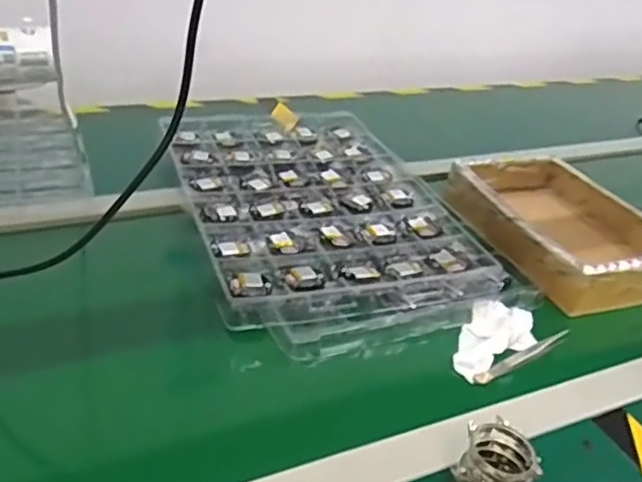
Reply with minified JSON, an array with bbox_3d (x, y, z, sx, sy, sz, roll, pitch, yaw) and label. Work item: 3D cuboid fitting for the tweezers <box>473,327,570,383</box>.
[{"bbox_3d":[0.195,0.110,0.625,0.120,0.015,0.011,-13,45,-33],"label":"tweezers"}]

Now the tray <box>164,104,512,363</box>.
[{"bbox_3d":[-0.006,-0.049,0.808,0.316,0.030,0.478,-7,35,-20],"label":"tray"}]

